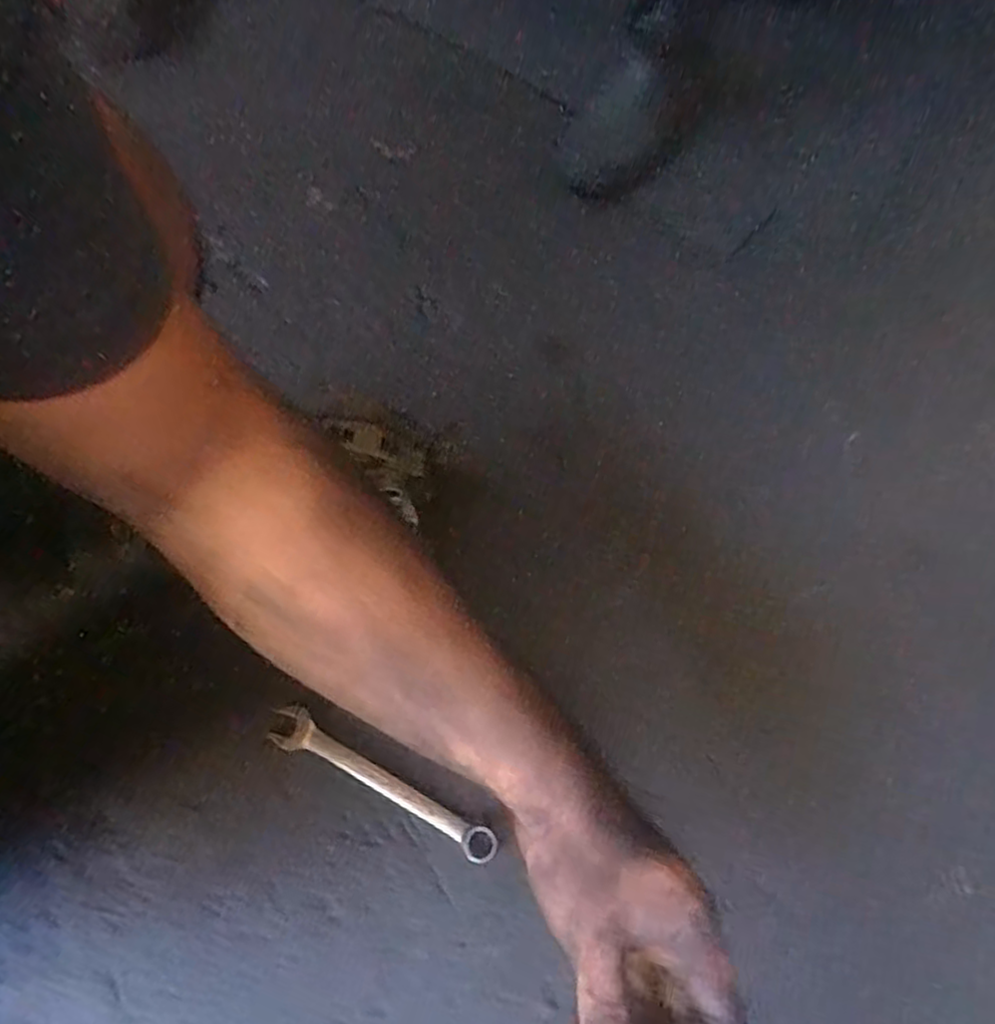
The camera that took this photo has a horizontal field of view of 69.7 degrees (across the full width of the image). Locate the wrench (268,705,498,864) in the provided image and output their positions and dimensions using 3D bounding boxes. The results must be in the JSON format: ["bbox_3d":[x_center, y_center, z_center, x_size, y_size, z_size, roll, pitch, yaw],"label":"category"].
[{"bbox_3d":[-0.090,0.214,0.566,0.199,0.014,0.031,27,67,9],"label":"wrench"}]

